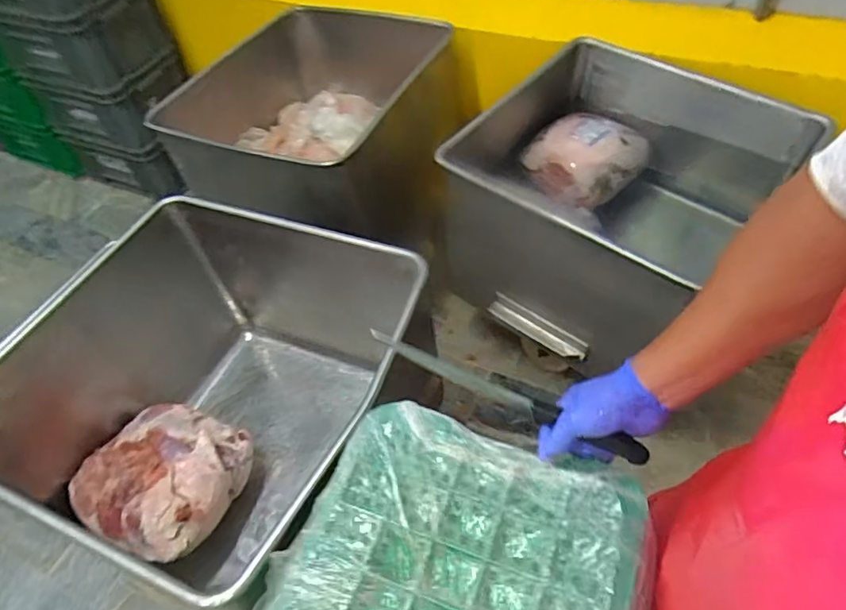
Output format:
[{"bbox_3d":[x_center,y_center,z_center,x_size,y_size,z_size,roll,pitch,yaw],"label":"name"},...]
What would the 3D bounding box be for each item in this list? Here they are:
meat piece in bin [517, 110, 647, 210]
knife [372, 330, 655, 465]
[{"bbox_3d":[0.406,-0.387,1.486,0.372,0.105,0.236,-37,56,-22],"label":"meat piece in bin"},{"bbox_3d":[0.093,0.102,0.656,0.341,0.037,0.022,23,53,14],"label":"knife"}]

